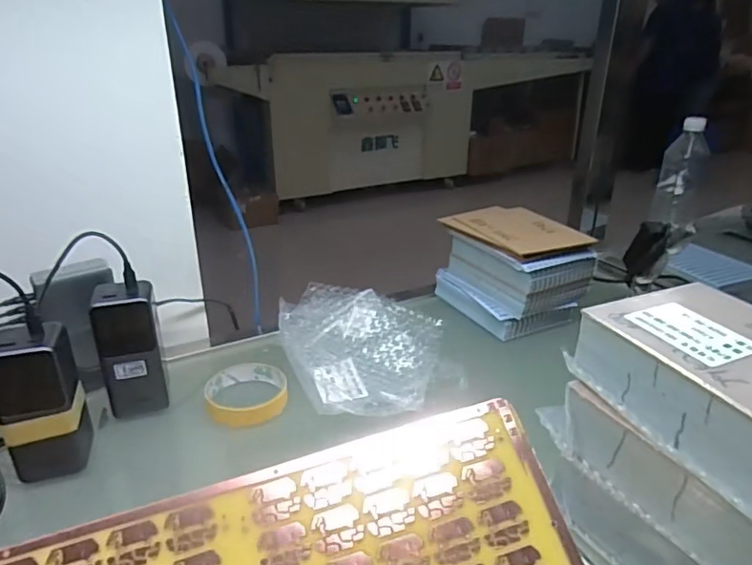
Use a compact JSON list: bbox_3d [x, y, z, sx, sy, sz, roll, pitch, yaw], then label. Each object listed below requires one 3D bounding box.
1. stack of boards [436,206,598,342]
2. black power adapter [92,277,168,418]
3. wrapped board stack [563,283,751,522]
[{"bbox_3d":[0.181,-0.019,0.739,0.131,0.120,0.177,-16,29,-30],"label":"stack of boards"},{"bbox_3d":[-0.240,0.067,0.537,0.057,0.125,0.044,-8,26,-17],"label":"black power adapter"},{"bbox_3d":[0.226,0.067,0.353,0.126,0.059,0.156,-10,27,-21],"label":"wrapped board stack"}]

